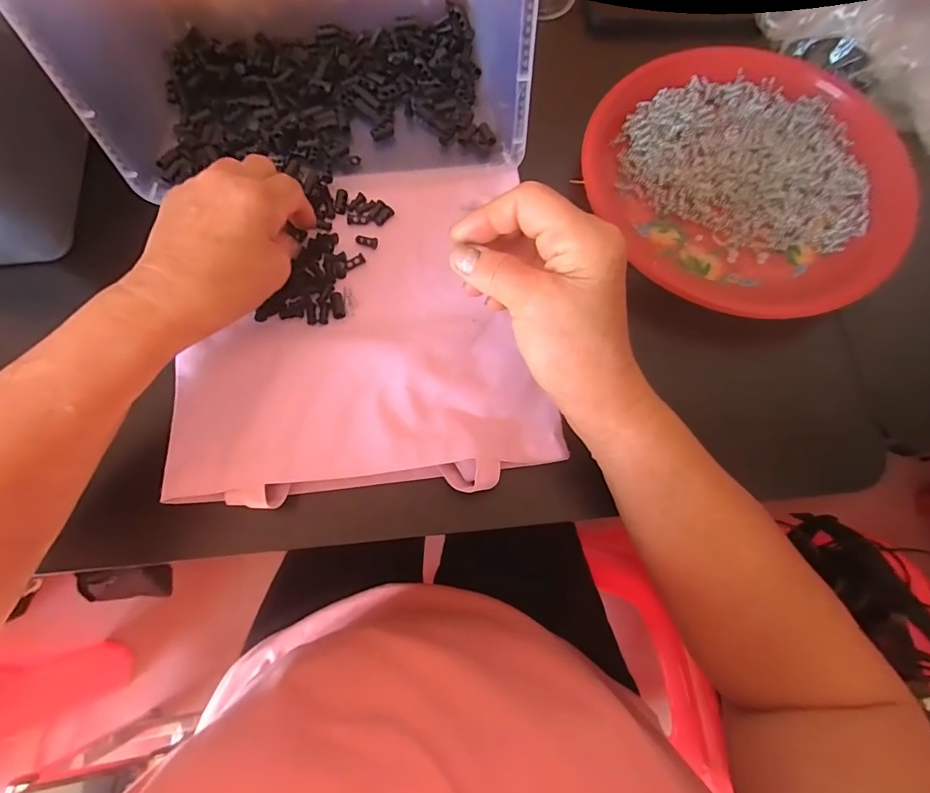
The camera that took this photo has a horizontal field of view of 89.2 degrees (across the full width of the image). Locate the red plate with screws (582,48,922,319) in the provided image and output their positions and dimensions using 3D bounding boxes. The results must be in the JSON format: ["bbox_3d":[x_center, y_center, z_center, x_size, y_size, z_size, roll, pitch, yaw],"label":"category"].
[{"bbox_3d":[0.217,-0.172,0.362,0.220,0.029,0.229,0,73,0],"label":"red plate with screws"}]

